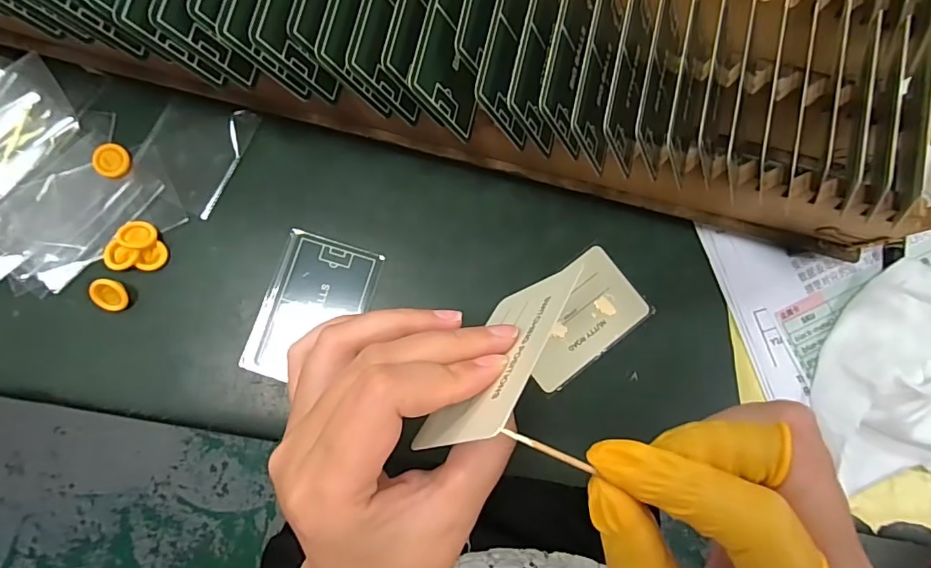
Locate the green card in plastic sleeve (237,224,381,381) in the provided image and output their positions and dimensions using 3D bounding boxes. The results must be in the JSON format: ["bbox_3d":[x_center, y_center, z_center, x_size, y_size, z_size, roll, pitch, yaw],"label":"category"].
[{"bbox_3d":[-0.092,0.015,0.305,0.059,0.006,0.087,18,82,-1],"label":"green card in plastic sleeve"}]

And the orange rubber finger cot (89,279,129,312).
[{"bbox_3d":[-0.208,0.007,0.294,0.017,0.013,0.018,0,83,-3],"label":"orange rubber finger cot"}]

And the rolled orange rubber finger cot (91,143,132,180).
[{"bbox_3d":[-0.217,-0.076,0.308,0.021,0.006,0.021,0,83,-3],"label":"rolled orange rubber finger cot"}]

